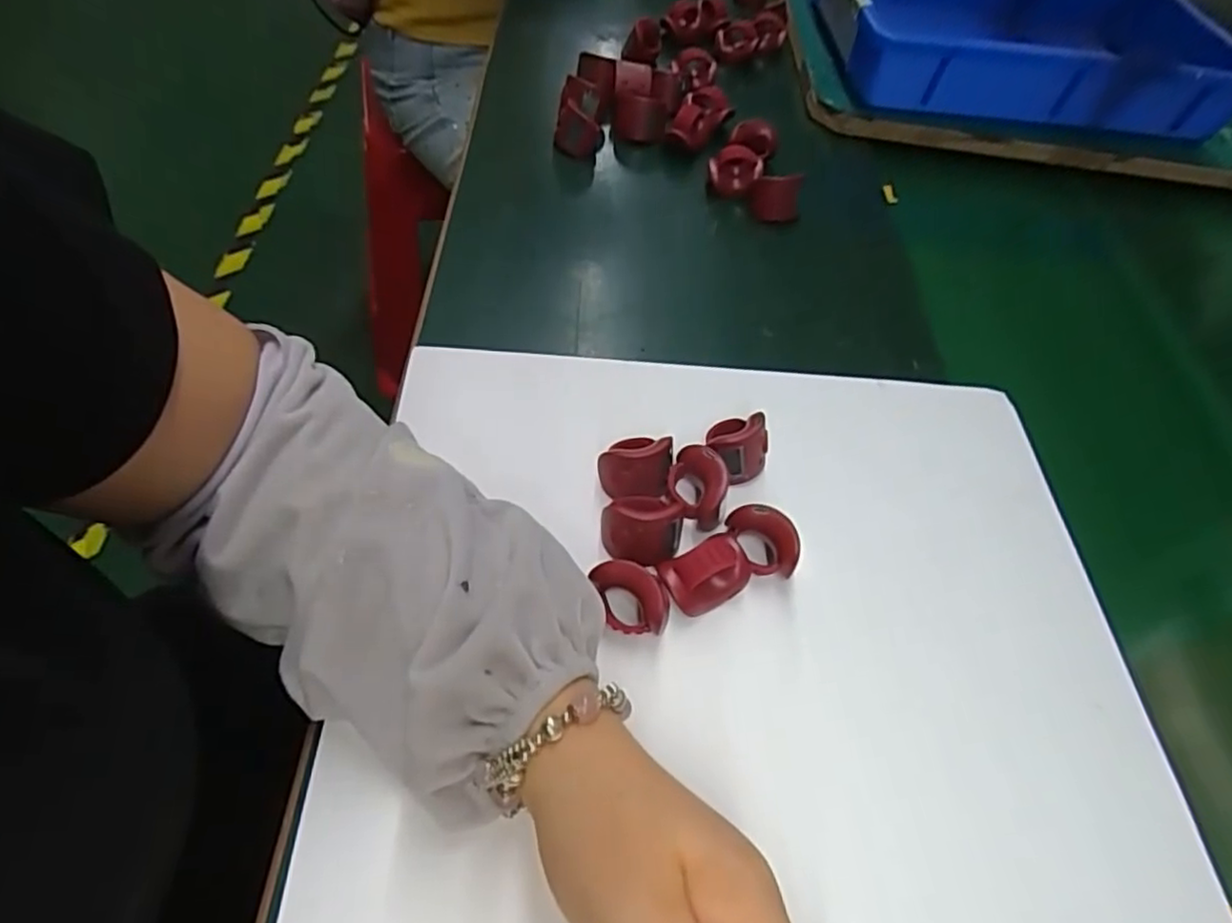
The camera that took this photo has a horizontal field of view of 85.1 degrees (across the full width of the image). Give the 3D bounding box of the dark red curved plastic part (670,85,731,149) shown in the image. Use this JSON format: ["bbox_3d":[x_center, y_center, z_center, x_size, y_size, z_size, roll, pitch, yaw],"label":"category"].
[{"bbox_3d":[0.069,-0.275,0.538,0.029,0.027,0.055,28,56,11],"label":"dark red curved plastic part"}]

